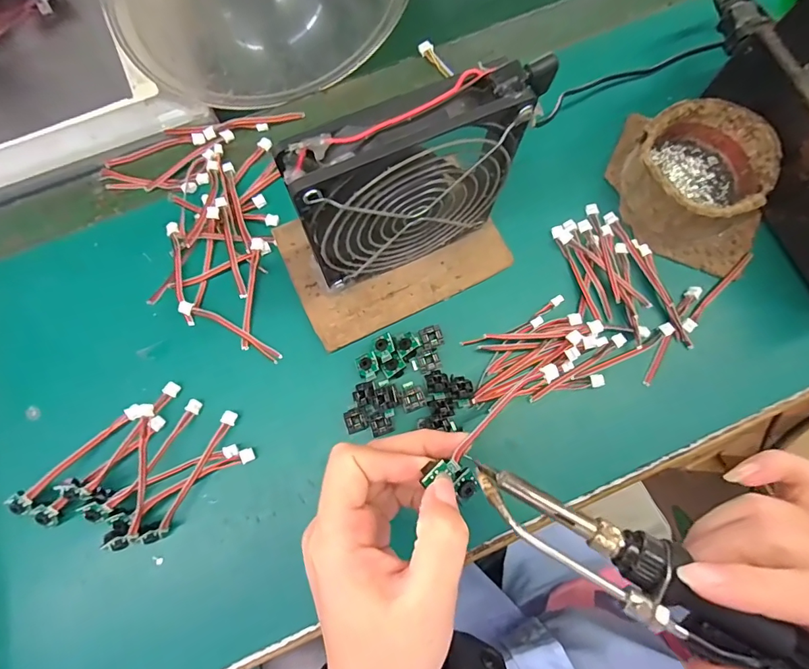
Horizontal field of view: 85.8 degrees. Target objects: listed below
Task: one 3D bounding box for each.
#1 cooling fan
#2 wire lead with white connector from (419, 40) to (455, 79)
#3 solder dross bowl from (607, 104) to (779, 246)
[{"bbox_3d":[0.004,-0.076,0.243,0.121,0.130,0.025,-25,77,-5],"label":"cooling fan"},{"bbox_3d":[0.026,-0.217,0.342,0.011,0.004,0.040,-38,79,-8],"label":"wire lead with white connector"},{"bbox_3d":[0.198,-0.111,0.296,0.082,0.041,0.081,0,76,1],"label":"solder dross bowl"}]

